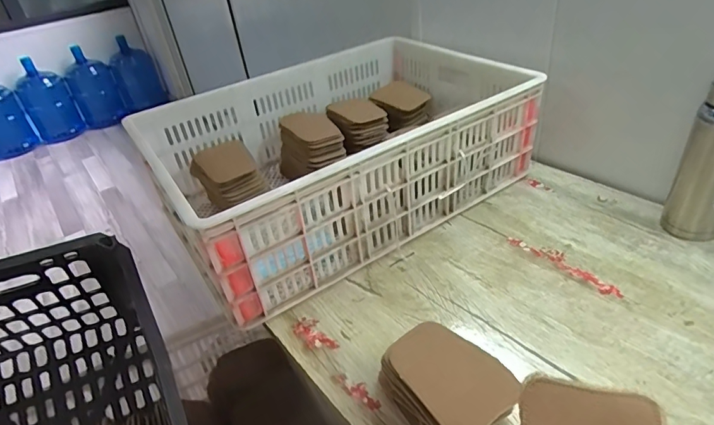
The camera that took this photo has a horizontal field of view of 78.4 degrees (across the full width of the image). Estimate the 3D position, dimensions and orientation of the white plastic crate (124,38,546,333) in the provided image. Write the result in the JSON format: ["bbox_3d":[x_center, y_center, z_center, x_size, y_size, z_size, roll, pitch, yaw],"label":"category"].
[{"bbox_3d":[-0.031,-0.125,0.803,0.610,0.190,0.446,-25,38,-24],"label":"white plastic crate"}]

